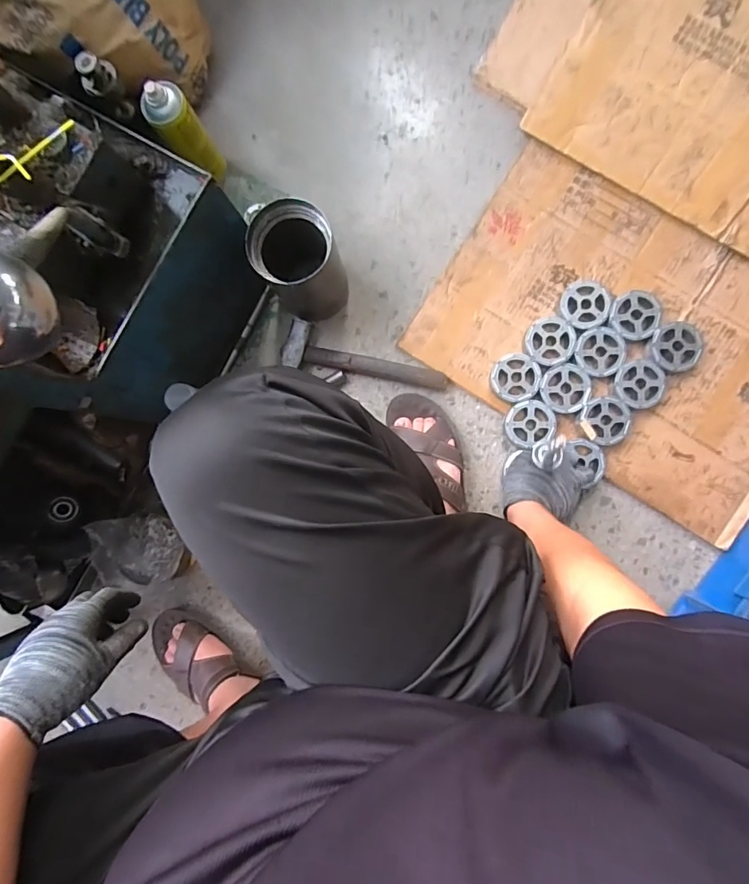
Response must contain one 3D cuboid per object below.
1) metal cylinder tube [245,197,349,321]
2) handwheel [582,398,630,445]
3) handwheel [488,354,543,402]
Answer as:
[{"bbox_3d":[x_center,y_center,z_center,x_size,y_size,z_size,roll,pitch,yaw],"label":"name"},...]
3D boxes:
[{"bbox_3d":[-0.112,-0.272,0.708,0.114,0.166,0.121,0,88,4],"label":"metal cylinder tube"},{"bbox_3d":[0.366,-0.034,0.721,0.068,0.021,0.074,0,88,4],"label":"handwheel"},{"bbox_3d":[0.227,-0.102,0.741,0.077,0.025,0.078,7,89,4],"label":"handwheel"}]

